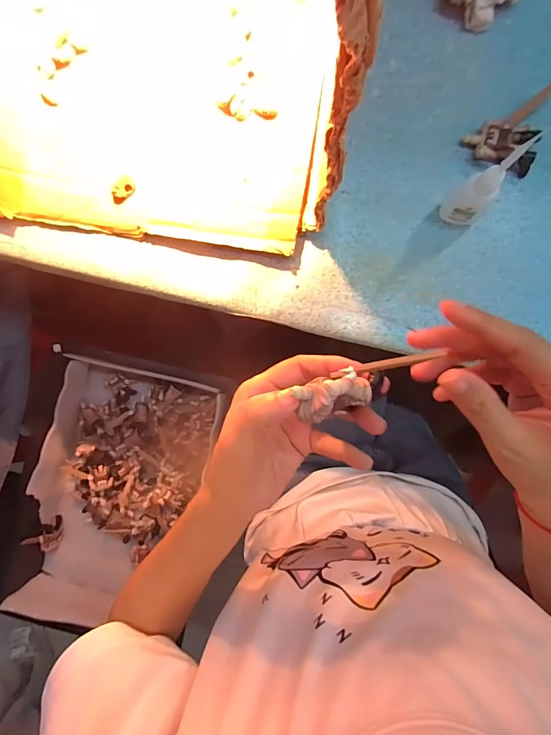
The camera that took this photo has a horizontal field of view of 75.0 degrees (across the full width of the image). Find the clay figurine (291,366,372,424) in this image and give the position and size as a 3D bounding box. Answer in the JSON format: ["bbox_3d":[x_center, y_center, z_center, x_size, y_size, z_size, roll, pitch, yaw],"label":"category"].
[{"bbox_3d":[0.033,0.014,0.194,0.044,0.017,0.020,-7,92,-31],"label":"clay figurine"}]

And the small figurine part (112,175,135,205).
[{"bbox_3d":[-0.139,-0.161,0.325,0.025,0.007,0.013,-42,90,3],"label":"small figurine part"}]

